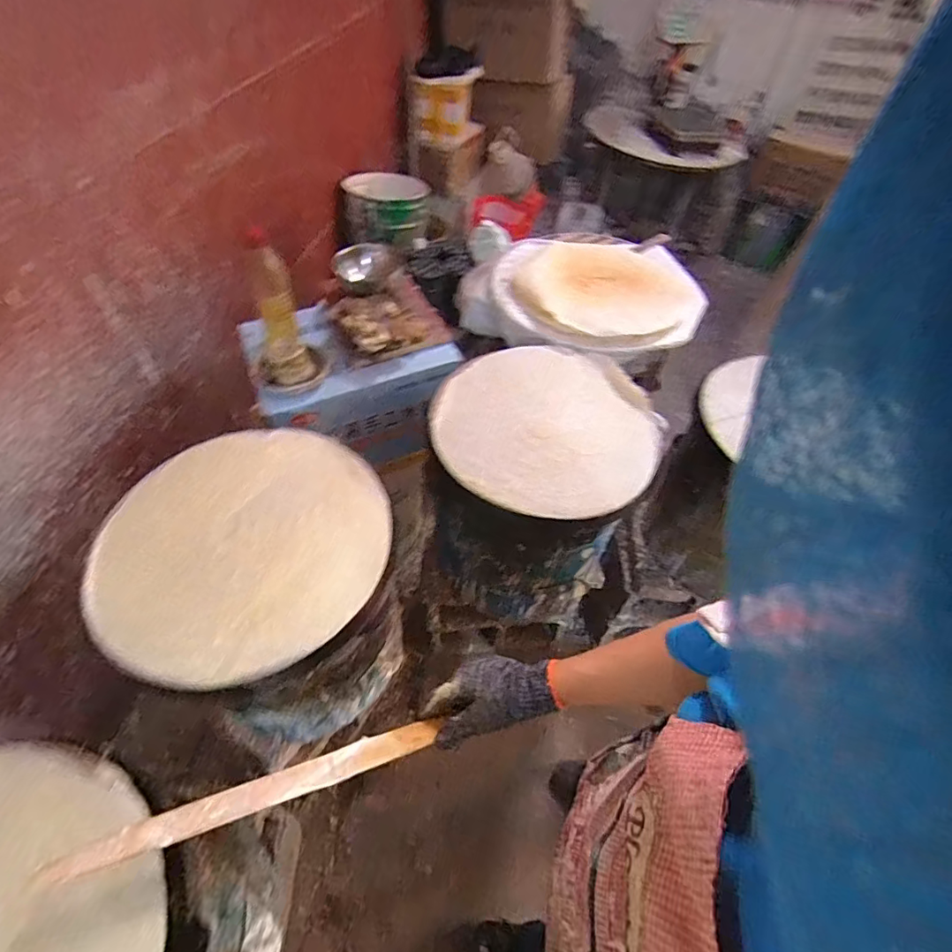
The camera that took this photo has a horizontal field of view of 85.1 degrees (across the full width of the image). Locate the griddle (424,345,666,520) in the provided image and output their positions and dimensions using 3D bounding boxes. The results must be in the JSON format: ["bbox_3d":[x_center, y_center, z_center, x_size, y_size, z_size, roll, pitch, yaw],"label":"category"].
[{"bbox_3d":[0.119,-0.090,0.874,0.364,0.038,0.361,3,51,-3],"label":"griddle"}]

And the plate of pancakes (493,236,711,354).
[{"bbox_3d":[0.275,-0.439,1.184,0.464,0.059,0.444,3,51,-3],"label":"plate of pancakes"}]

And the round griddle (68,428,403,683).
[{"bbox_3d":[-0.314,0.079,0.694,0.370,0.035,0.361,3,51,-3],"label":"round griddle"}]

